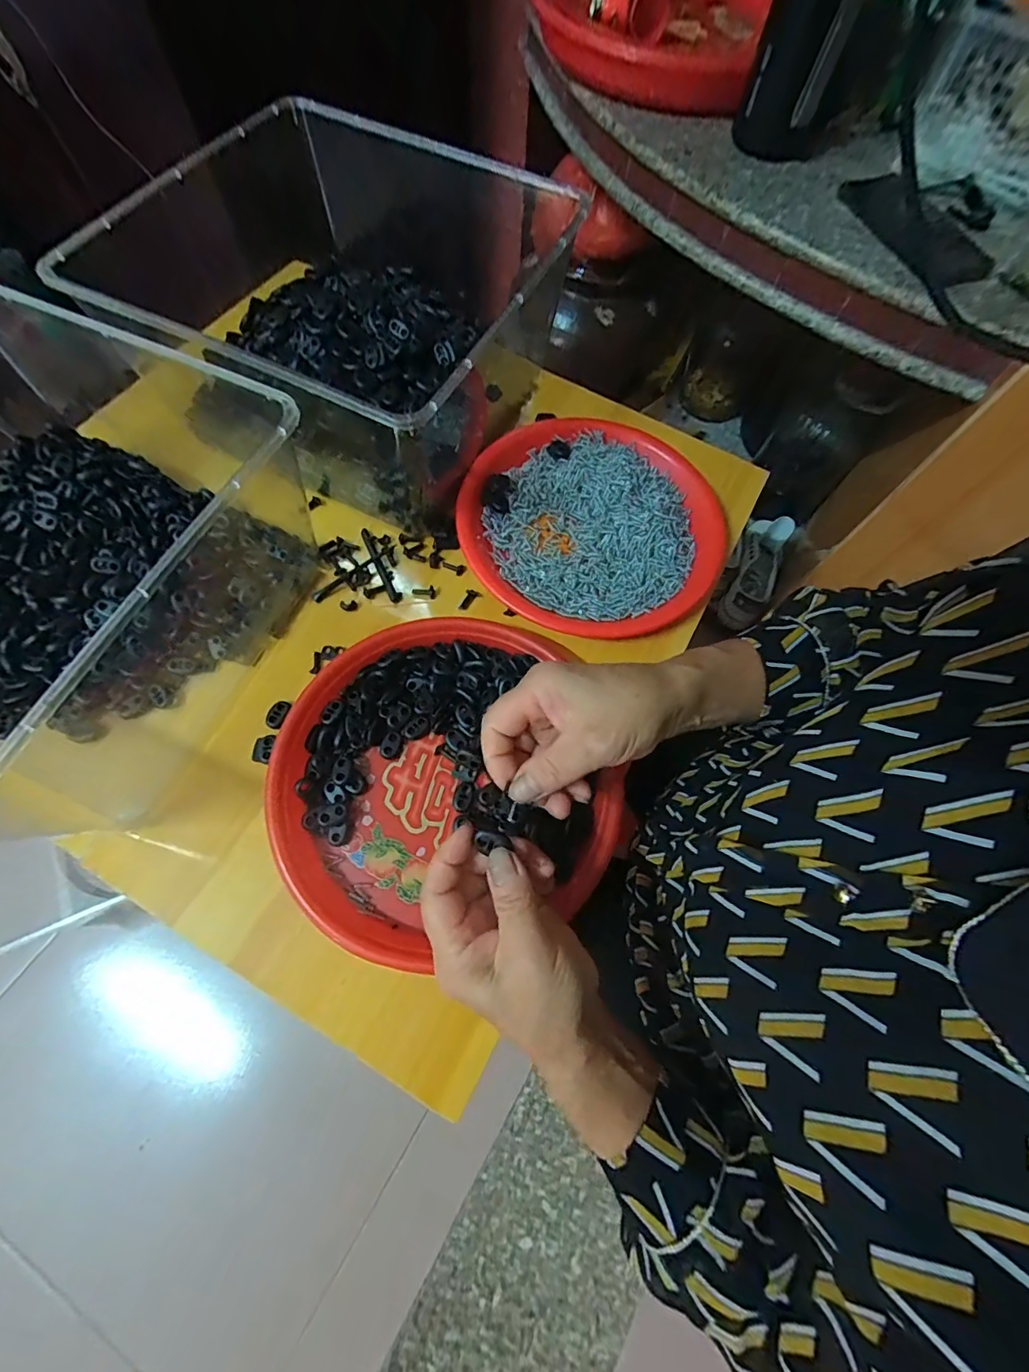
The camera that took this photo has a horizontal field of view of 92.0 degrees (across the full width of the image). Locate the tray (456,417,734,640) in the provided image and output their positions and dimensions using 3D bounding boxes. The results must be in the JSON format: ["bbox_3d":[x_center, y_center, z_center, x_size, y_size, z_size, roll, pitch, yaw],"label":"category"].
[{"bbox_3d":[0.068,-0.144,0.437,0.224,0.022,0.219,20,69,5],"label":"tray"}]

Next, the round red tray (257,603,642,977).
[{"bbox_3d":[-0.052,0.054,0.357,0.231,0.031,0.230,-16,70,-9],"label":"round red tray"}]

